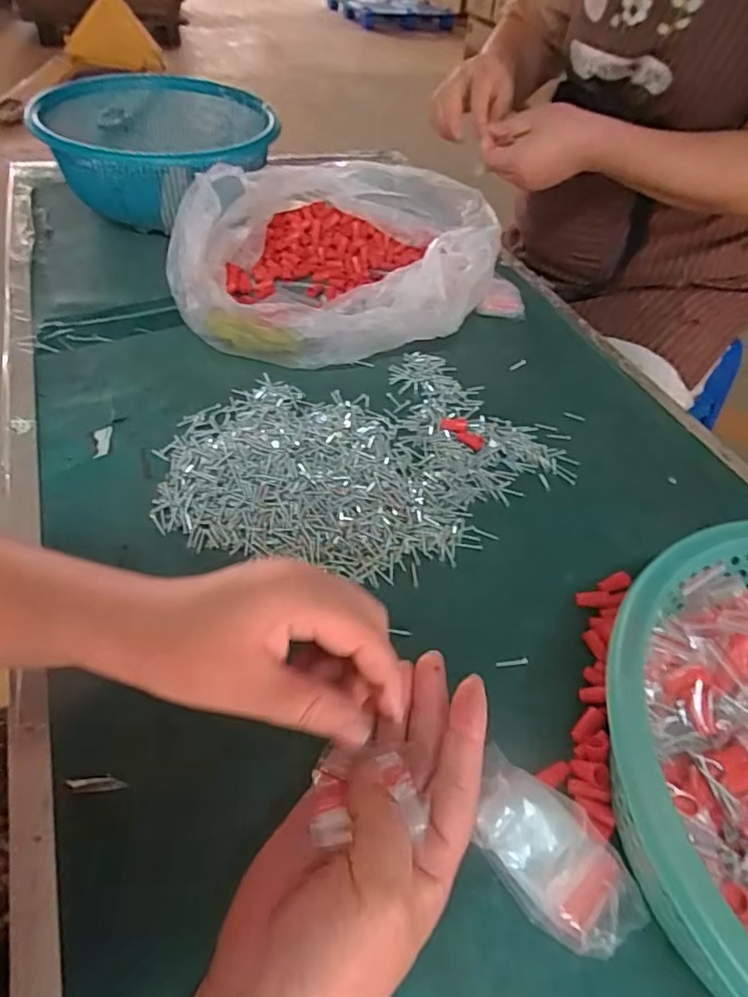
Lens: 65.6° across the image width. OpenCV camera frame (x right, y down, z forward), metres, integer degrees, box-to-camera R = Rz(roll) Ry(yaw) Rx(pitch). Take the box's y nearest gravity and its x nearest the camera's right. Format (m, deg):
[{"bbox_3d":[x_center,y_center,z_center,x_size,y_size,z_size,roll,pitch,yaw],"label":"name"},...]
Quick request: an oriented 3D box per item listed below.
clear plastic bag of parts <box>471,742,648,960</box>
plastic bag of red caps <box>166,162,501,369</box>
[{"bbox_3d":[0.088,0.182,0.298,0.053,0.021,0.097,-32,58,-29],"label":"clear plastic bag of parts"},{"bbox_3d":[-0.041,-0.272,0.645,0.337,0.086,0.325,12,48,6],"label":"plastic bag of red caps"}]

